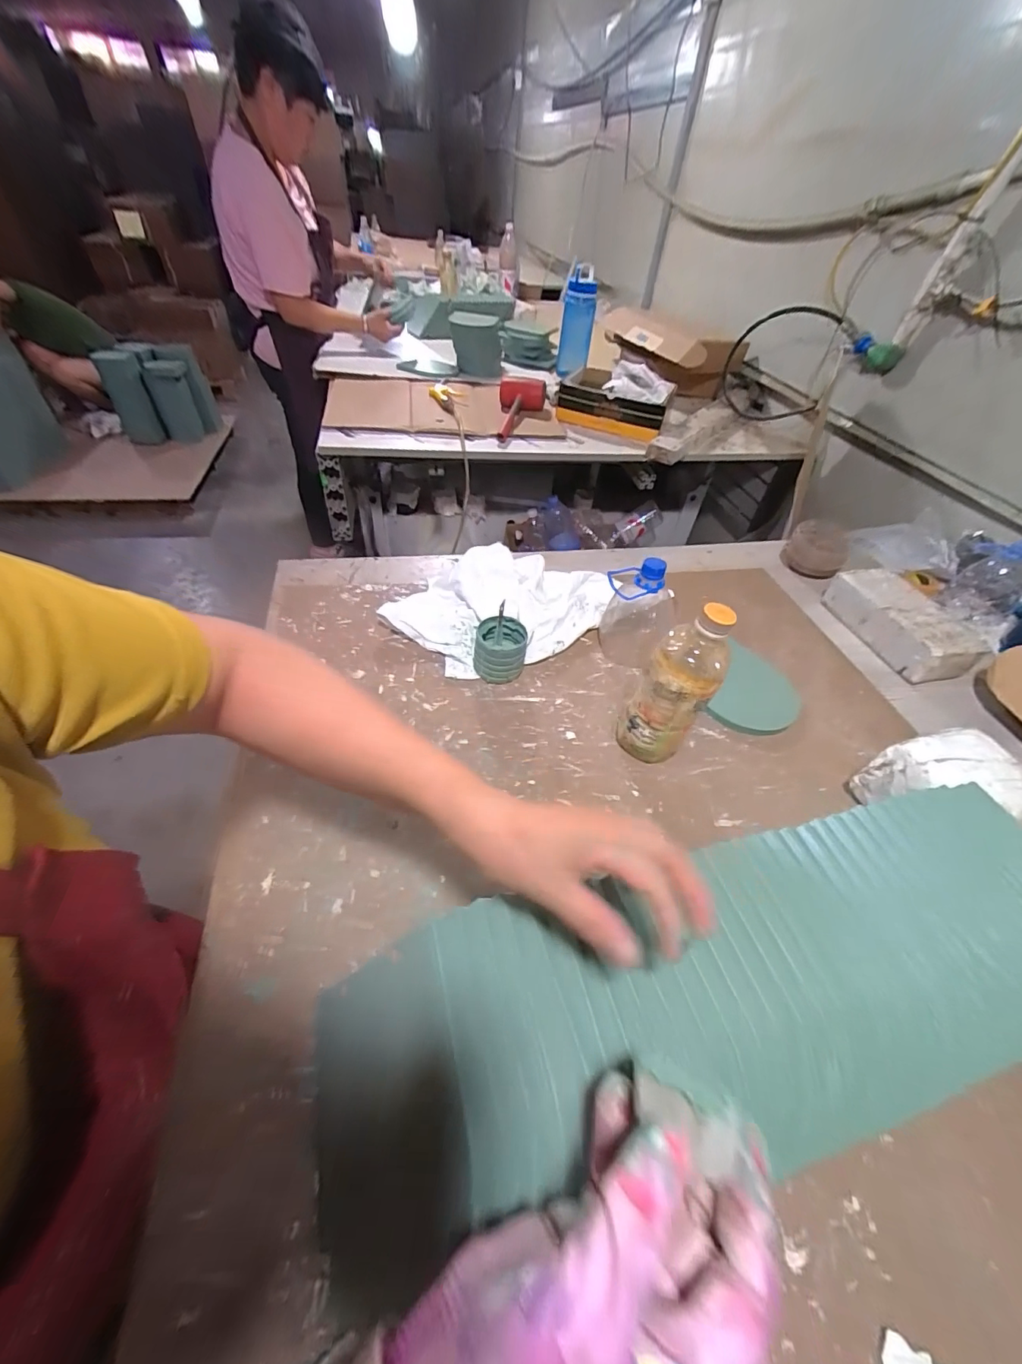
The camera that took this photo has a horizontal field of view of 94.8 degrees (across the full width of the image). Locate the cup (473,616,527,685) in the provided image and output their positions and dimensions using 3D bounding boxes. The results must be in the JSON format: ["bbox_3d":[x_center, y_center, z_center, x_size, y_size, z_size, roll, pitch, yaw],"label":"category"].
[{"bbox_3d":[-0.014,-0.039,0.598,0.063,0.066,0.059,3,47,-4],"label":"cup"}]

